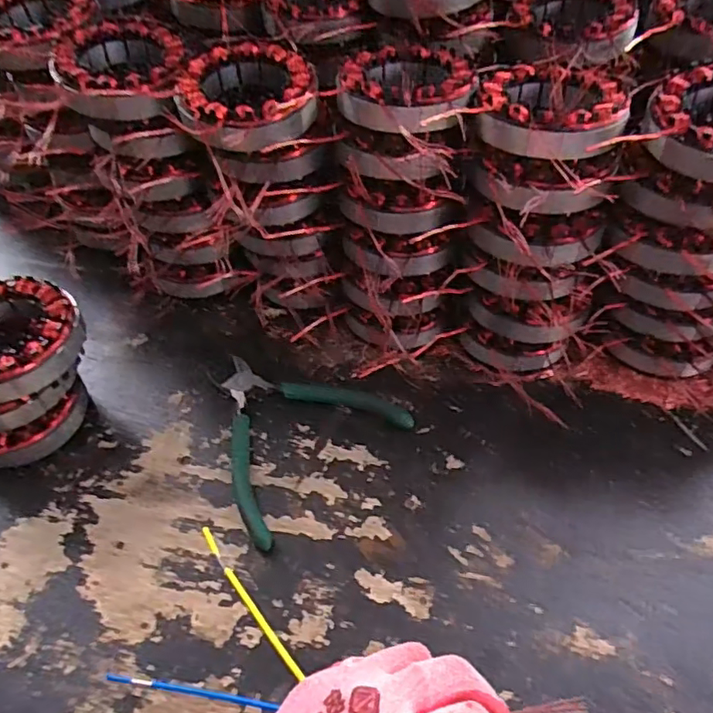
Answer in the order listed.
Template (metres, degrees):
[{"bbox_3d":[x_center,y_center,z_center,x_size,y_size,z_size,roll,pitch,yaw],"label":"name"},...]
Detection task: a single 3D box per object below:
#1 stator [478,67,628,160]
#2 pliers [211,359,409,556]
[{"bbox_3d":[0.117,-0.148,0.343,0.082,0.026,0.083,24,56,19],"label":"stator"},{"bbox_3d":[-0.052,0.041,0.409,0.136,0.011,0.133,-36,59,-24],"label":"pliers"}]

